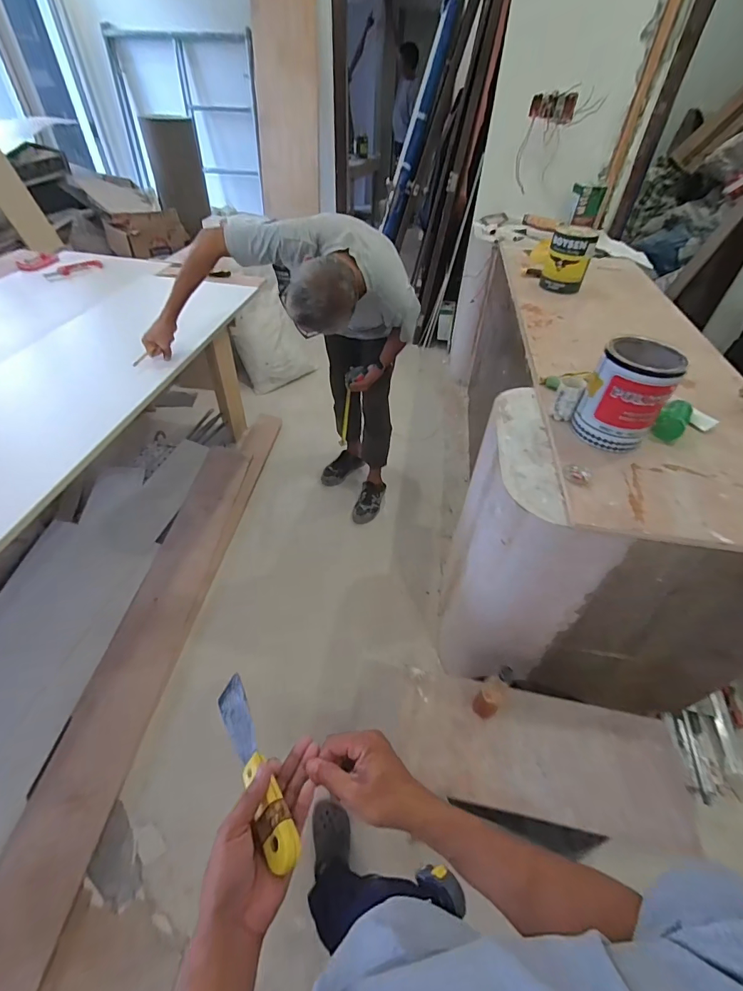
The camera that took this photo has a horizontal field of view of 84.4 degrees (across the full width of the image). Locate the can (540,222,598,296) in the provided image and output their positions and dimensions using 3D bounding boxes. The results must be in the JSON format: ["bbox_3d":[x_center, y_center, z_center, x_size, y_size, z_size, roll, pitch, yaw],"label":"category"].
[{"bbox_3d":[0.755,-0.908,1.571,0.165,0.214,0.173,15,47,11],"label":"can"}]

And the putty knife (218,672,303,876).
[{"bbox_3d":[-0.122,0.280,0.433,0.043,0.018,0.198,-54,43,4],"label":"putty knife"}]

